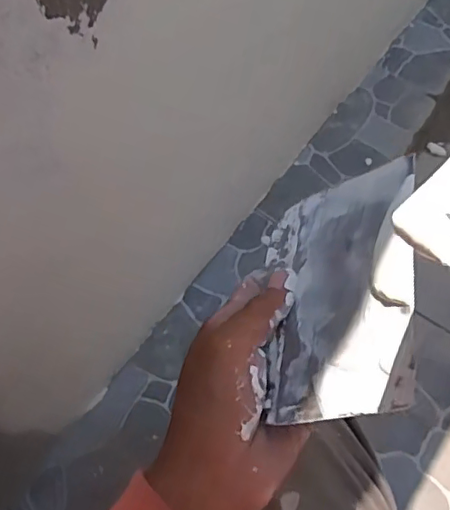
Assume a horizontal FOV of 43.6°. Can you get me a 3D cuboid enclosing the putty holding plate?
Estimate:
[{"bbox_3d":[0.056,0.014,0.289,0.087,0.007,0.140,-23,43,37],"label":"putty holding plate"}]

